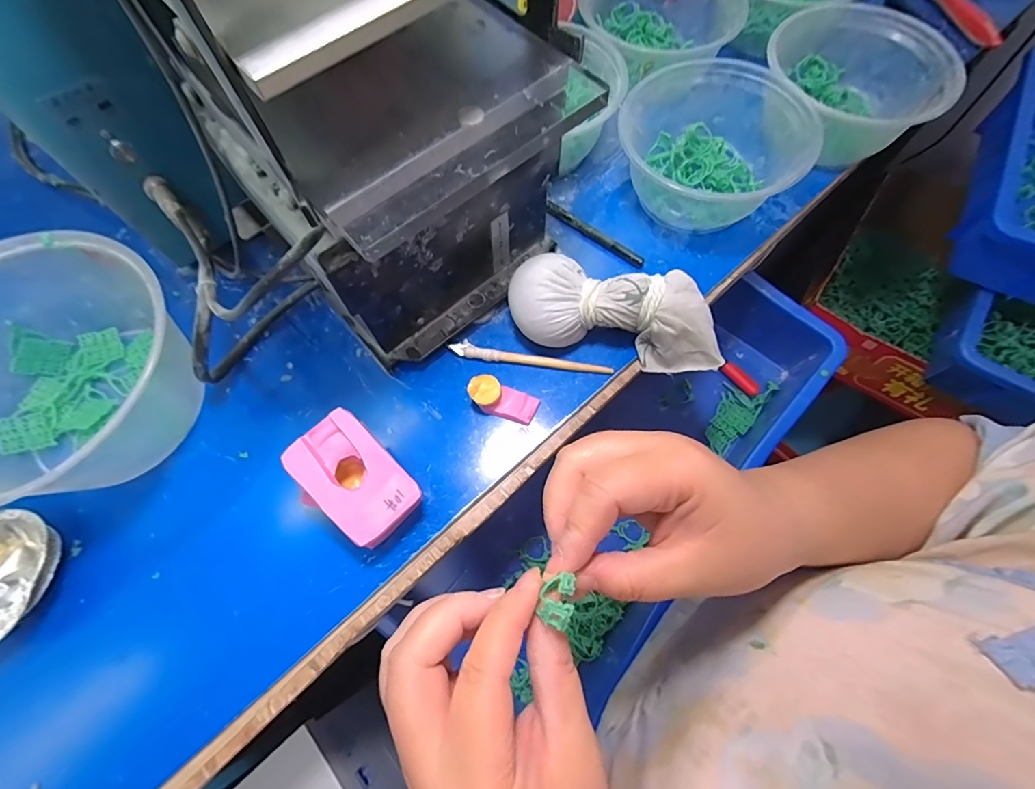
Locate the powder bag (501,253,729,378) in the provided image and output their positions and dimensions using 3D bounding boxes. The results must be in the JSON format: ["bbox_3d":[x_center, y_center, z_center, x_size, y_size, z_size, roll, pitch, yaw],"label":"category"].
[{"bbox_3d":[0.069,-0.056,0.303,0.146,0.048,0.055,7,69,4],"label":"powder bag"}]

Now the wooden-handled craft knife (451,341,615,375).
[{"bbox_3d":[0.009,-0.024,0.314,0.112,0.008,0.011,10,69,5],"label":"wooden-handled craft knife"}]

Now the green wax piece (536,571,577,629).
[{"bbox_3d":[0.015,0.077,0.169,0.012,0.005,0.018,13,70,6],"label":"green wax piece"}]

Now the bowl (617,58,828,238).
[{"bbox_3d":[0.143,-0.185,0.344,0.131,0.066,0.121,0,69,1],"label":"bowl"}]

